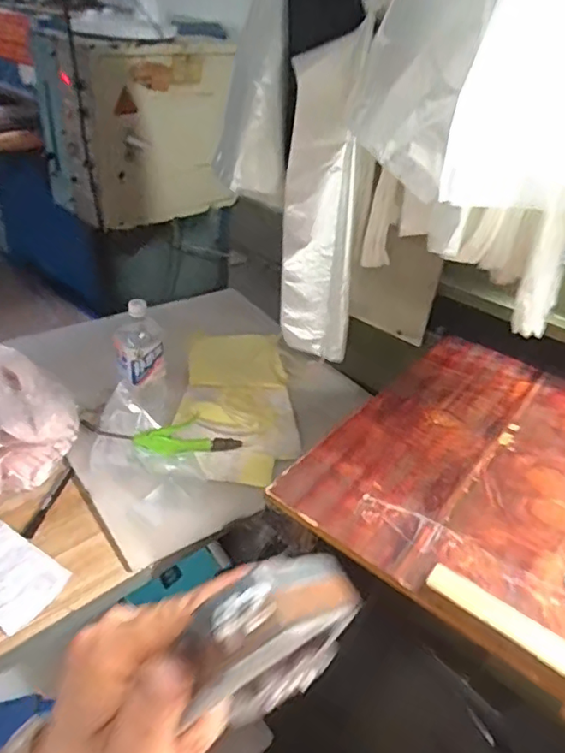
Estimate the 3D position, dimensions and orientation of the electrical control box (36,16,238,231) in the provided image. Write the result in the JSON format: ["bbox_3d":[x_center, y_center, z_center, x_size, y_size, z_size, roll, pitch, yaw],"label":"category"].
[{"bbox_3d":[-0.402,-0.707,1.647,0.472,0.478,0.271,-20,42,-31],"label":"electrical control box"}]

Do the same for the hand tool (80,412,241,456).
[{"bbox_3d":[-0.210,0.104,0.979,0.271,0.048,0.070,2,35,-4],"label":"hand tool"}]

